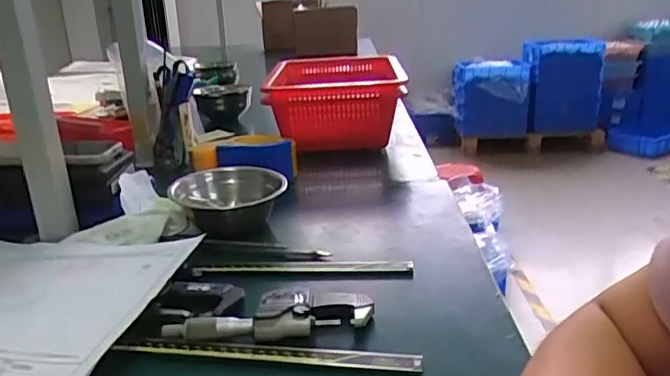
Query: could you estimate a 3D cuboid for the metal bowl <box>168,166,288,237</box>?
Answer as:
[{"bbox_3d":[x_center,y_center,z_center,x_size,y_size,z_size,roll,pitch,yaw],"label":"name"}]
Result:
[{"bbox_3d":[-0.123,0.015,0.657,0.124,0.052,0.125,-6,19,-10],"label":"metal bowl"}]

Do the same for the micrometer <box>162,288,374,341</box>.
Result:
[{"bbox_3d":[-0.051,0.097,0.459,0.161,0.020,0.057,-3,19,-1],"label":"micrometer"}]

